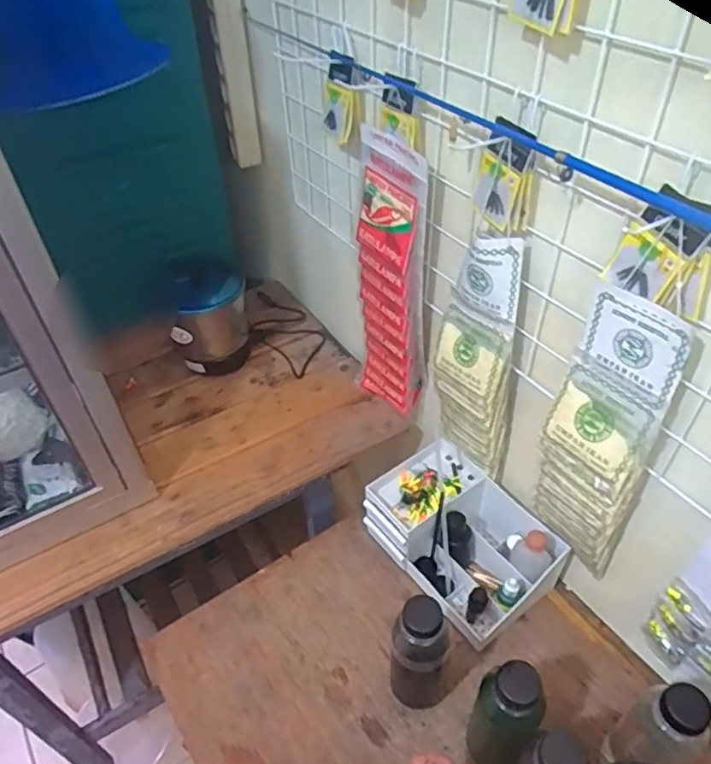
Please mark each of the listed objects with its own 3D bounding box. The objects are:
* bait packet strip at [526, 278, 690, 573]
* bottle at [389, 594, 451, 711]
[{"bbox_3d":[0.237,0.071,0.612,0.101,0.345,0.043,30,53,29],"label":"bait packet strip"},{"bbox_3d":[0.063,0.303,0.673,0.067,0.188,0.056,2,44,4],"label":"bottle"}]

